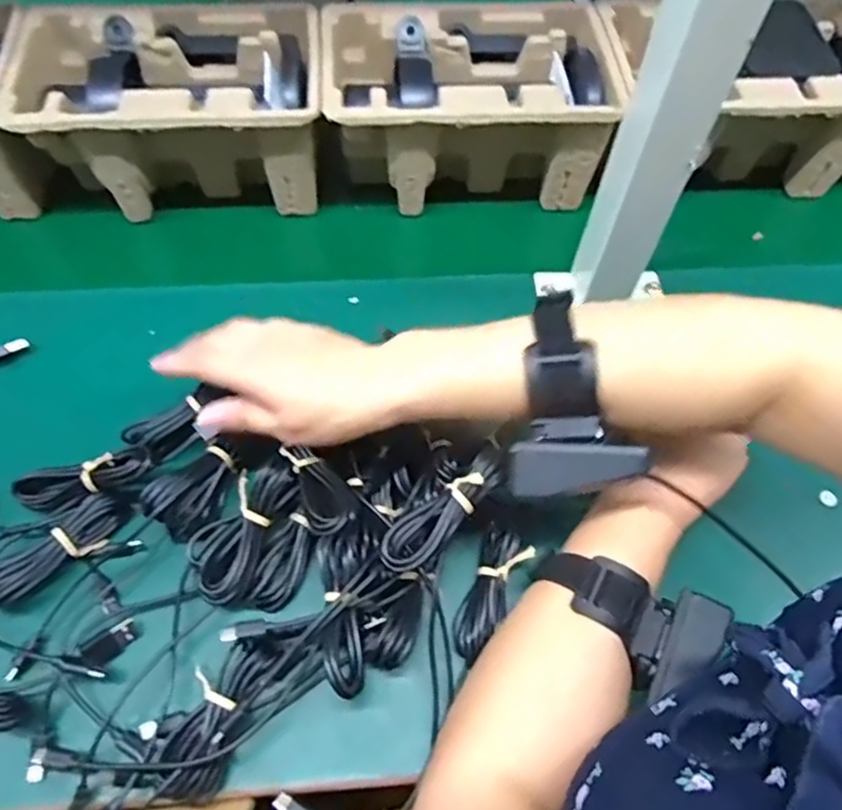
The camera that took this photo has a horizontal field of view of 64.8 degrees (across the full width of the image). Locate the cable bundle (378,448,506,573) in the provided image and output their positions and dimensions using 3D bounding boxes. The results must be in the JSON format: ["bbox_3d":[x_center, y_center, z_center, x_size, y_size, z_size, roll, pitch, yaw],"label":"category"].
[{"bbox_3d":[0.014,0.057,0.367,0.087,0.016,0.024,-42,70,-11],"label":"cable bundle"}]

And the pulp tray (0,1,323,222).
[{"bbox_3d":[-0.193,-0.234,0.545,0.221,0.109,0.146,-5,58,-5],"label":"pulp tray"}]

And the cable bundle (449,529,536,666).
[{"bbox_3d":[0.040,0.110,0.393,0.028,0.013,0.076,26,61,13],"label":"cable bundle"}]

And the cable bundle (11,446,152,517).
[{"bbox_3d":[-0.205,0.046,0.402,0.085,0.022,0.018,-18,61,8],"label":"cable bundle"}]

